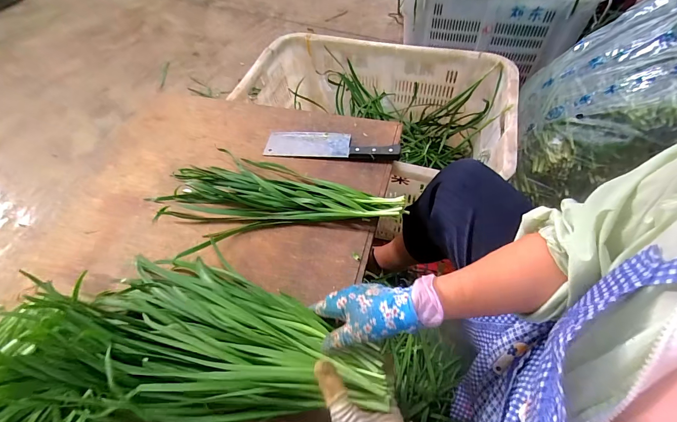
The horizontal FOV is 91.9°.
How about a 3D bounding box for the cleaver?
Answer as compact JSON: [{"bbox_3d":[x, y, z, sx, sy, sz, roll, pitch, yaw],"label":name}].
[{"bbox_3d":[-0.015,-0.137,0.653,0.267,0.021,0.069,5,55,7],"label":"cleaver"}]

